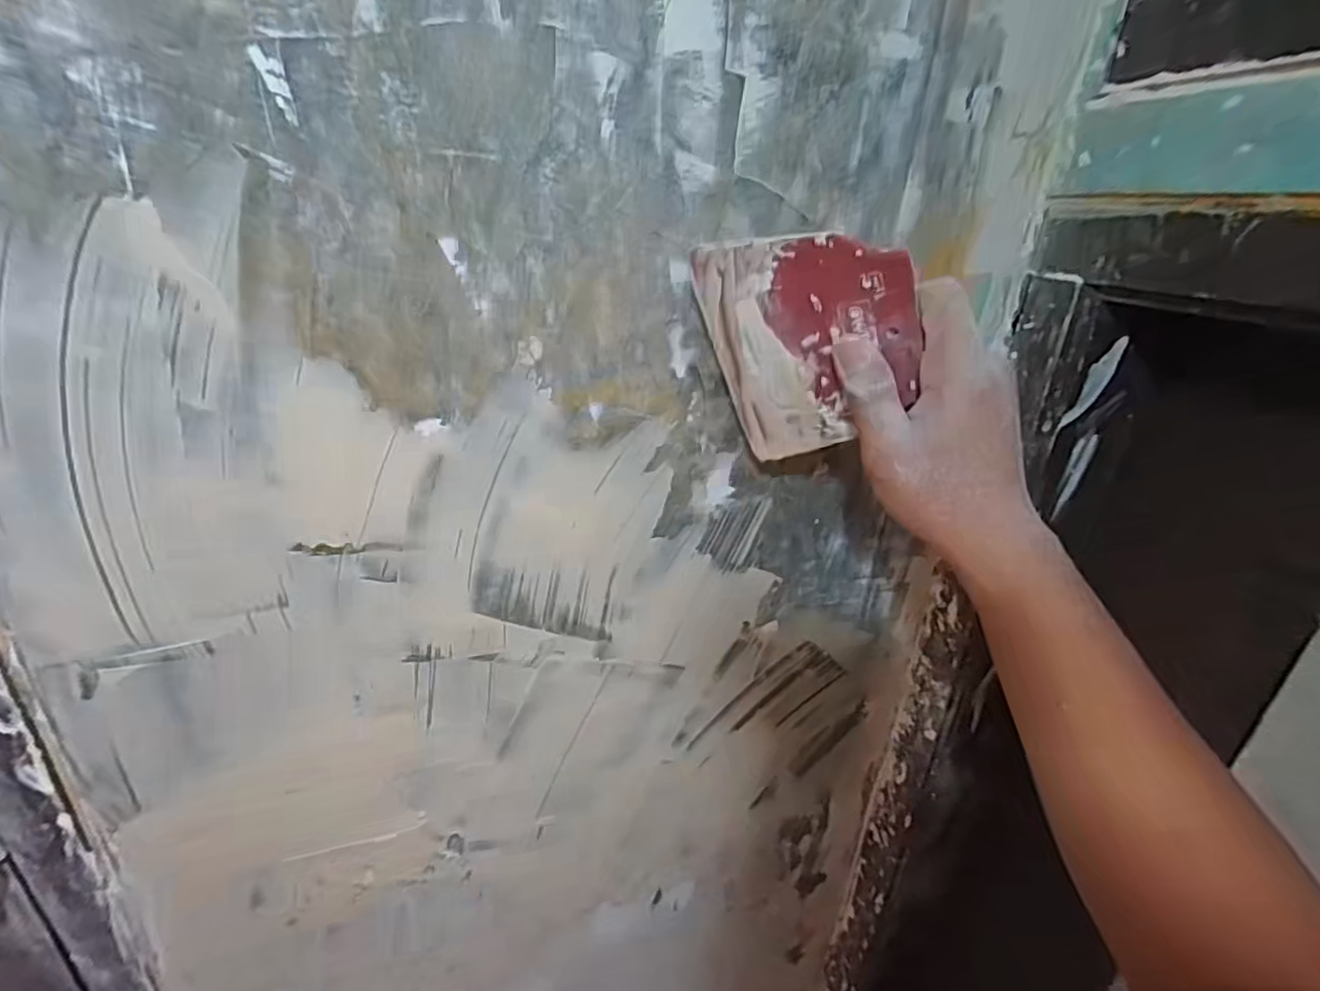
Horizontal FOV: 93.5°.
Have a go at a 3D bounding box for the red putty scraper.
[{"bbox_3d":[0.076,-0.073,0.315,0.101,0.117,0.004,0,37,33],"label":"red putty scraper"}]

